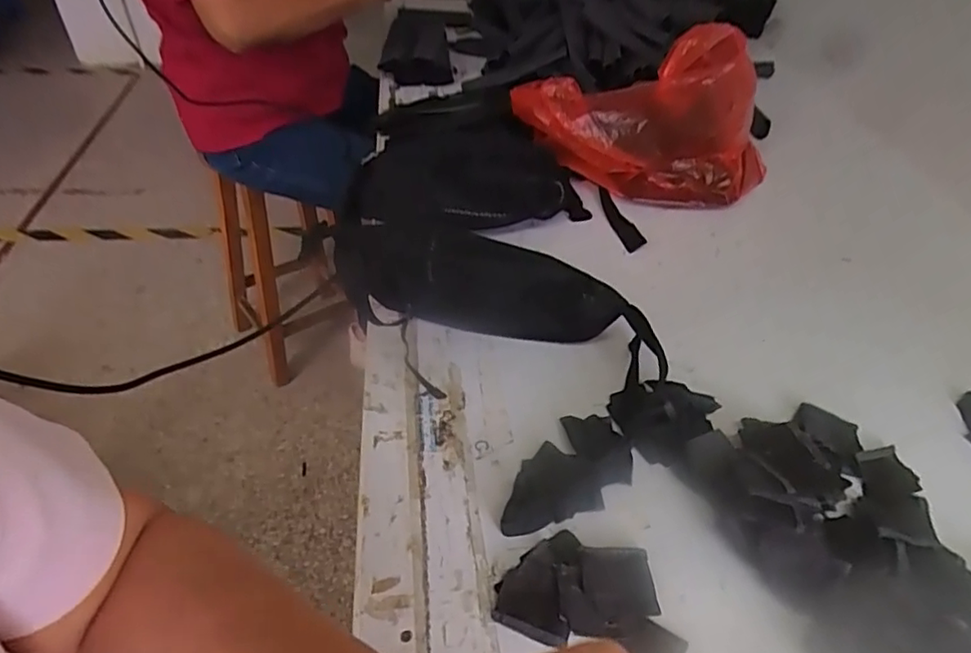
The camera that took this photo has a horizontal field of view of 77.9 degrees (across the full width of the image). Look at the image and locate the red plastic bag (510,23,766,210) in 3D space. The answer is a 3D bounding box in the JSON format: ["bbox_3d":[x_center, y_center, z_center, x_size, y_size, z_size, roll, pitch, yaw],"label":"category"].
[{"bbox_3d":[0.226,-0.274,0.802,0.371,0.207,0.102,2,43,-1],"label":"red plastic bag"}]

